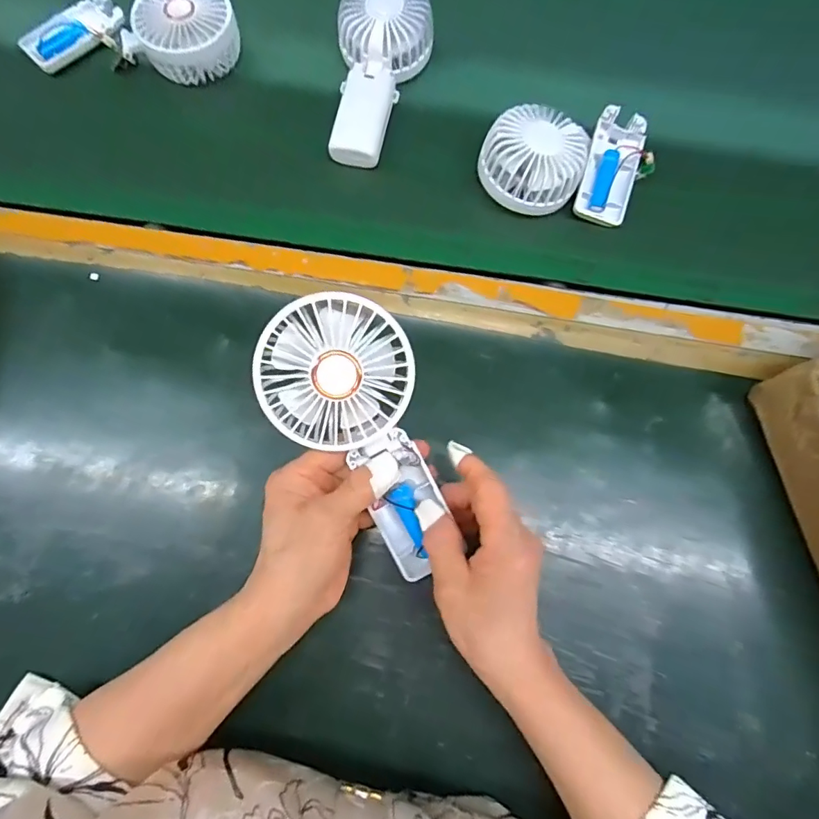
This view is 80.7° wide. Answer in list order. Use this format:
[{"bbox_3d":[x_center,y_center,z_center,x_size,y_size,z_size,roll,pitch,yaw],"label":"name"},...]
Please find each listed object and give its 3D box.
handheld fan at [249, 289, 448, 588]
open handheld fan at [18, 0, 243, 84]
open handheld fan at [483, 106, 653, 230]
[{"bbox_3d":[-0.025,0.017,0.290,0.080,0.034,0.174,-27,110,-7],"label":"handheld fan"},{"bbox_3d":[-0.255,-0.356,0.445,0.196,0.041,0.079,8,75,1],"label":"open handheld fan"},{"bbox_3d":[0.134,-0.210,0.409,0.141,0.042,0.084,3,75,0],"label":"open handheld fan"}]

